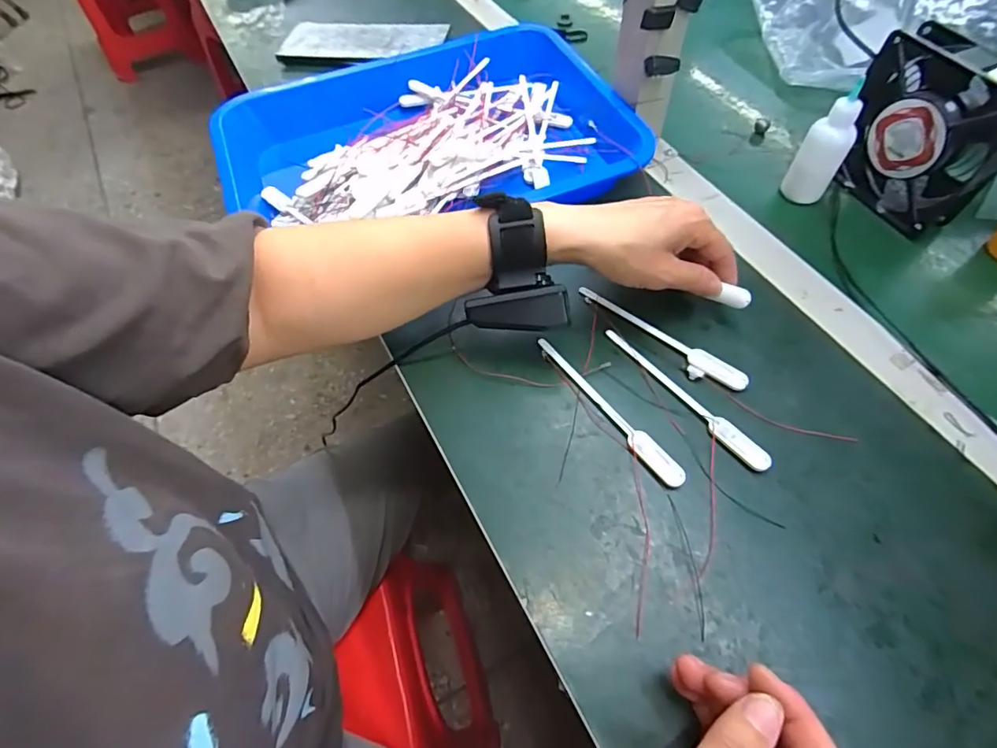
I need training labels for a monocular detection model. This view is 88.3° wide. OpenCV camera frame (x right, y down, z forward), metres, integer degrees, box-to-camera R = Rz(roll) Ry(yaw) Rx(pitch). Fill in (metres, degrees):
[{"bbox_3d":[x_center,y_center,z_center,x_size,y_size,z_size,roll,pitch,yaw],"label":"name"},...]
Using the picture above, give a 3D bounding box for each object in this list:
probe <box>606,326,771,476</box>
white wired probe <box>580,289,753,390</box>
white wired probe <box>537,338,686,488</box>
[{"bbox_3d":[0.131,0.014,0.368,0.015,0.008,0.144,-36,63,-17],"label":"probe"},{"bbox_3d":[0.120,-0.027,0.395,0.143,0.008,0.023,34,67,21],"label":"white wired probe"},{"bbox_3d":[0.078,0.022,0.368,0.016,0.007,0.143,-33,63,-15],"label":"white wired probe"}]

